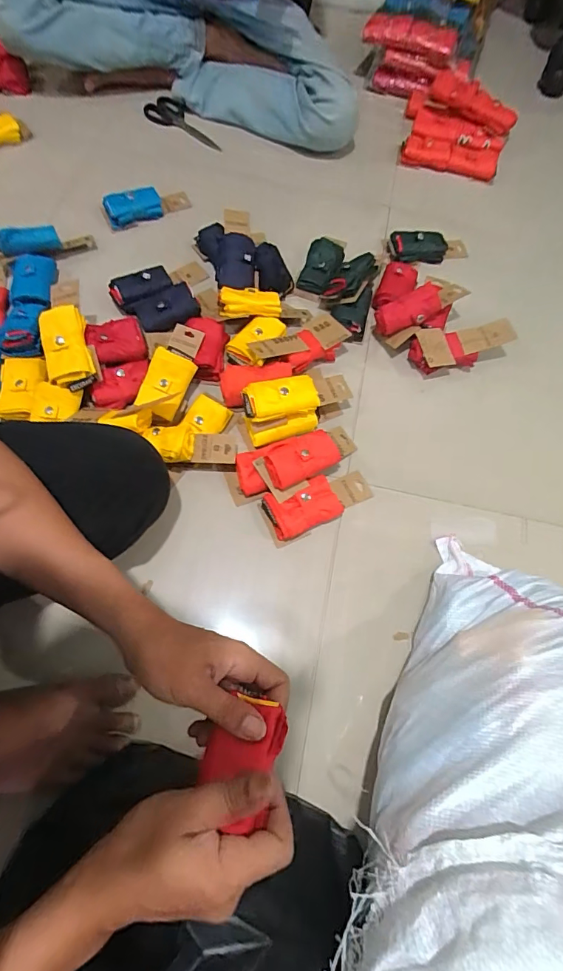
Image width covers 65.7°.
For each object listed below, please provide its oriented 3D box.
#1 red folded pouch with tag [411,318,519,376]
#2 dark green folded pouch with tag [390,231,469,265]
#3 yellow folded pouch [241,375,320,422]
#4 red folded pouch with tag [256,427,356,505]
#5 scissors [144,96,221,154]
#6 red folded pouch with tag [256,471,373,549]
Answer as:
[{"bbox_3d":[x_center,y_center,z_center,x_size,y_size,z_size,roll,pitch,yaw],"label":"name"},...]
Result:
[{"bbox_3d":[0.286,-0.225,0.713,0.155,0.059,0.069,-20,71,-11],"label":"red folded pouch with tag"},{"bbox_3d":[0.273,-0.439,0.800,0.152,0.031,0.062,-6,69,-6],"label":"dark green folded pouch with tag"},{"bbox_3d":[-0.001,-0.125,0.624,0.105,0.029,0.050,-12,70,-9],"label":"yellow folded pouch"},{"bbox_3d":[0.045,-0.044,0.616,0.156,0.050,0.066,-28,70,-25],"label":"red folded pouch with tag"},{"bbox_3d":[-0.195,-0.762,0.915,0.173,0.021,0.077,27,71,-3],"label":"scissors"},{"bbox_3d":[0.052,0.023,0.608,0.157,0.030,0.066,-21,71,-12],"label":"red folded pouch with tag"}]

